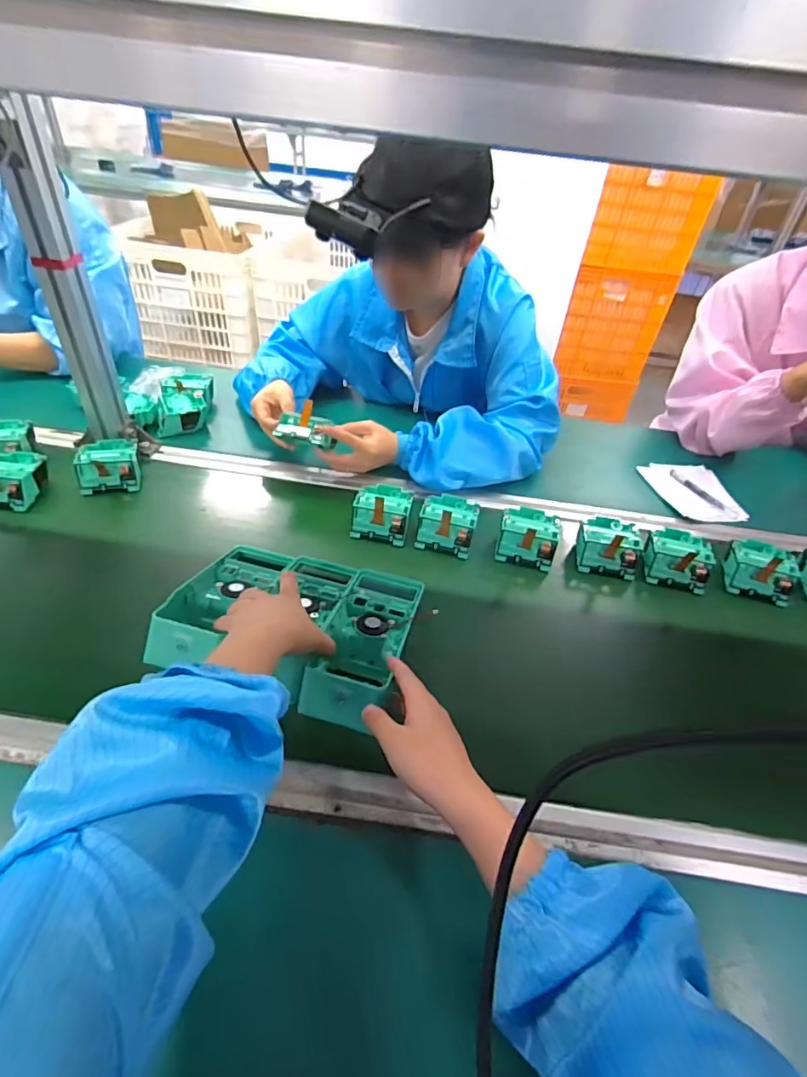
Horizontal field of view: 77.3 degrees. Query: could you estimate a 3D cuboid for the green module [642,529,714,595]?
[{"bbox_3d":[0.356,0.025,0.657,0.081,0.047,0.074,19,42,16],"label":"green module"}]

